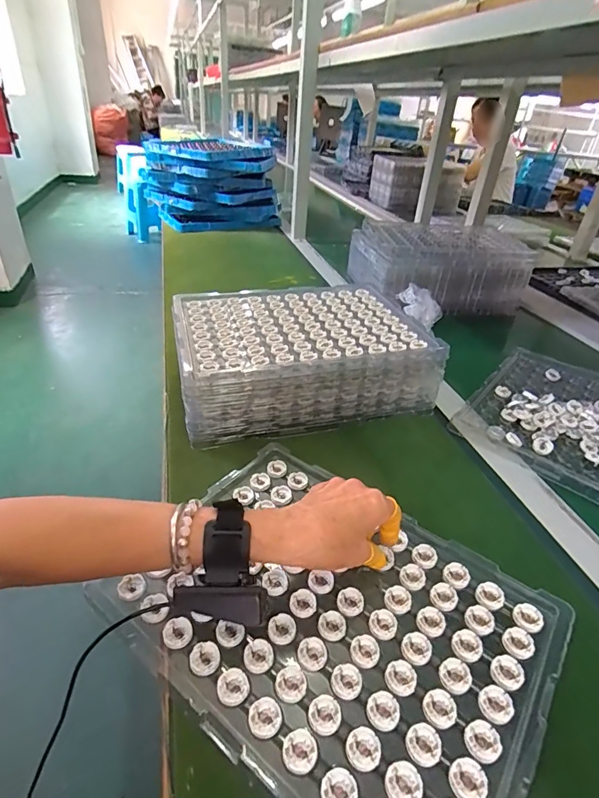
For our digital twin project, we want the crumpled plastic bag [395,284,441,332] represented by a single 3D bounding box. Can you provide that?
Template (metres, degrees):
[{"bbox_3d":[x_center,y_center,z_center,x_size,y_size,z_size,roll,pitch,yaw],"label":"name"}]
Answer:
[{"bbox_3d":[0.248,-0.189,0.891,0.104,0.079,0.054,-13,38,-24],"label":"crumpled plastic bag"}]

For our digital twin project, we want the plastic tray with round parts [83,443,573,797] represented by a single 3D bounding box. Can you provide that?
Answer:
[{"bbox_3d":[0.024,0.179,0.376,0.337,0.017,0.249,26,40,28],"label":"plastic tray with round parts"}]

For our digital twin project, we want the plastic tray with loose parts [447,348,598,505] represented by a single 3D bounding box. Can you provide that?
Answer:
[{"bbox_3d":[0.415,0.021,0.661,0.251,0.025,0.360,27,41,30],"label":"plastic tray with loose parts"}]

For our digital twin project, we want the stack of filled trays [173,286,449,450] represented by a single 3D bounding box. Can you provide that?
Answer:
[{"bbox_3d":[-0.008,-0.070,0.655,0.344,0.100,0.267,-9,37,-18],"label":"stack of filled trays"}]

